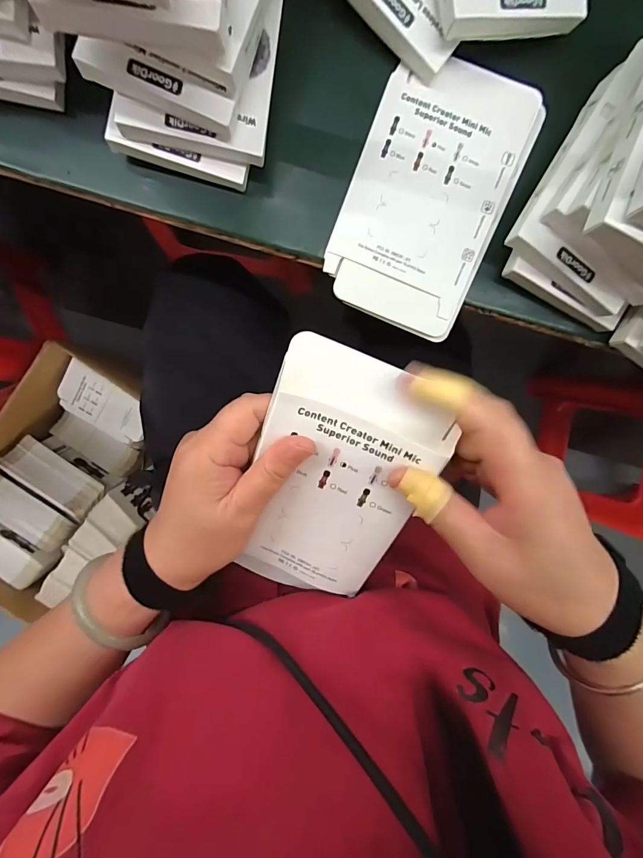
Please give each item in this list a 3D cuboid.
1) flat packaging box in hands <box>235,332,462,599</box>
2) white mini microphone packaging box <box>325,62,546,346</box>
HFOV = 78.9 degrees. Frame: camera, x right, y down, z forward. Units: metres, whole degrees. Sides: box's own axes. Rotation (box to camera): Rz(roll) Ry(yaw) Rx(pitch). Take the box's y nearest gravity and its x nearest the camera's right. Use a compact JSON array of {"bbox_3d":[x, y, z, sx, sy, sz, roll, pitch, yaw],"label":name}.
[{"bbox_3d":[0.007,0.039,0.245,0.100,0.015,0.171,19,117,-1],"label":"flat packaging box in hands"},{"bbox_3d":[0.086,-0.184,0.311,0.121,0.008,0.195,22,96,-3],"label":"white mini microphone packaging box"}]

